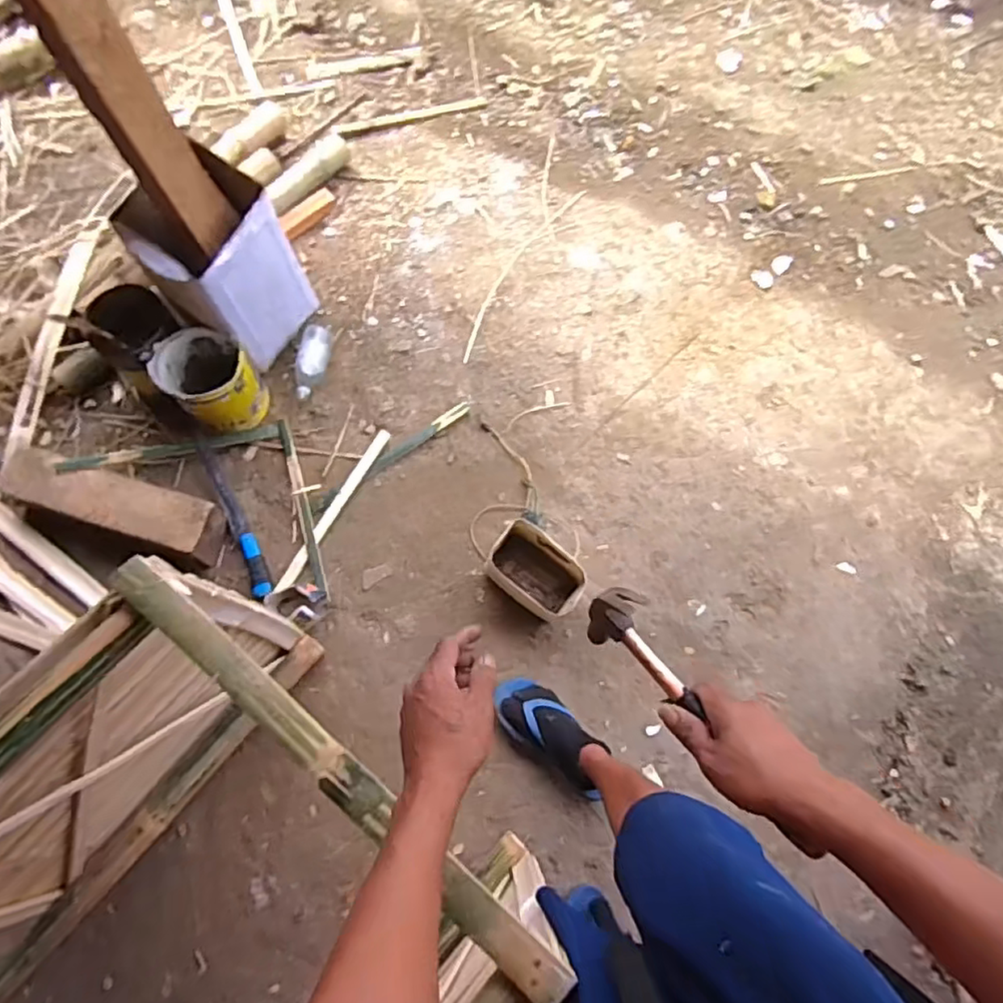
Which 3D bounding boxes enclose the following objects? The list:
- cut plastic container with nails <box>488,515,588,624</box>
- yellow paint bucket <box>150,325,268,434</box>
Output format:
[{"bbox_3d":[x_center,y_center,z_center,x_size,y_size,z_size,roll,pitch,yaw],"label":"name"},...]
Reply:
[{"bbox_3d":[0.068,0.141,1.280,0.192,0.112,0.130,37,76,10],"label":"cut plastic container with nails"},{"bbox_3d":[-0.621,-0.260,1.385,0.178,0.159,0.215,-43,78,-12],"label":"yellow paint bucket"}]

